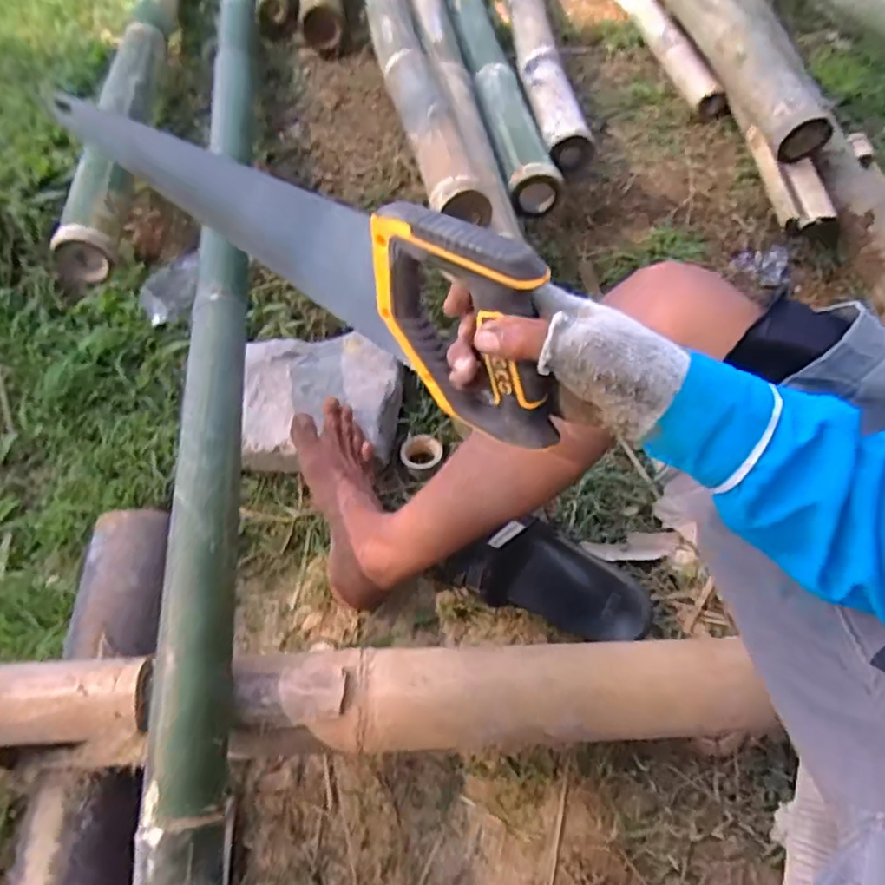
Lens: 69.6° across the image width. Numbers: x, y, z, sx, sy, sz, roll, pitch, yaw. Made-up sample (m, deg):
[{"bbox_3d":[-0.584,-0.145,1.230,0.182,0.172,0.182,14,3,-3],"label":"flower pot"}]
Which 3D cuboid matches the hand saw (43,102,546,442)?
[{"bbox_3d":[-0.123,-0.162,0.484,0.506,0.130,0.038,32,64,24],"label":"hand saw"}]

